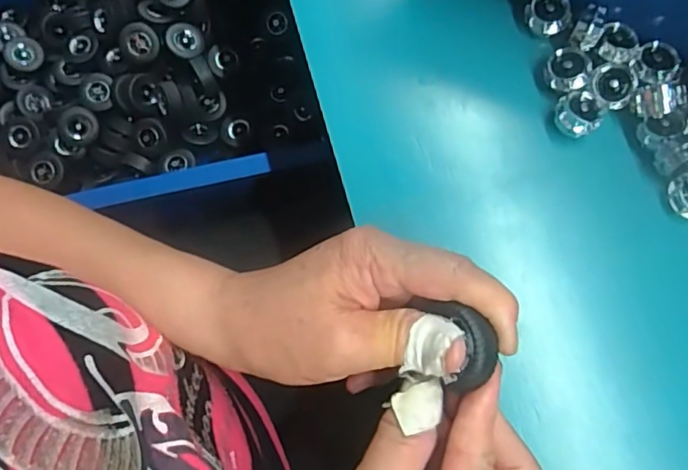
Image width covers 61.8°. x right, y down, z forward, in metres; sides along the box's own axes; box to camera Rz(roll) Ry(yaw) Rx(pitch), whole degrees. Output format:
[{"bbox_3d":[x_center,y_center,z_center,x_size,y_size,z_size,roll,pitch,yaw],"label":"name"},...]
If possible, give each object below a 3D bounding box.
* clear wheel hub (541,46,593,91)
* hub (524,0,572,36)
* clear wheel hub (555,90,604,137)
[{"bbox_3d":[0.124,-0.091,0.320,0.023,0.014,0.025,-1,79,5],"label":"clear wheel hub"},{"bbox_3d":[0.116,-0.125,0.327,0.023,0.012,0.024,-22,93,26],"label":"hub"},{"bbox_3d":[0.127,-0.066,0.314,0.023,0.014,0.024,-1,79,5],"label":"clear wheel hub"}]

